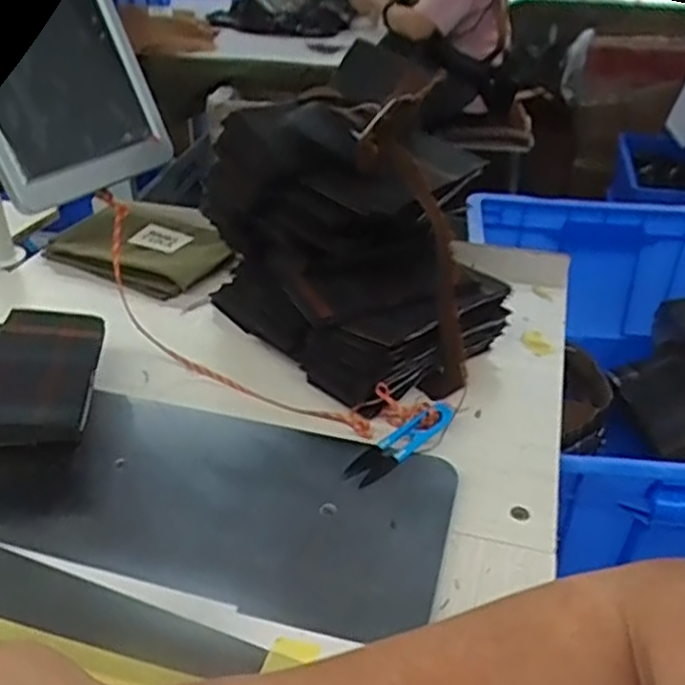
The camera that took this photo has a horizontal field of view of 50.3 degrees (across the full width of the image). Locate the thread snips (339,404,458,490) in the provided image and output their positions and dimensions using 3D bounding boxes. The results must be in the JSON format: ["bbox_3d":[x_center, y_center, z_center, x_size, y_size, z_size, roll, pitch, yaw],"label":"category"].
[{"bbox_3d":[0.044,0.069,0.526,0.026,0.007,0.108,25,41,32],"label":"thread snips"}]

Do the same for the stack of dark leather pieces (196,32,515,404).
[{"bbox_3d":[0.015,-0.099,0.624,0.190,0.200,0.248,-20,39,-28],"label":"stack of dark leather pieces"}]

